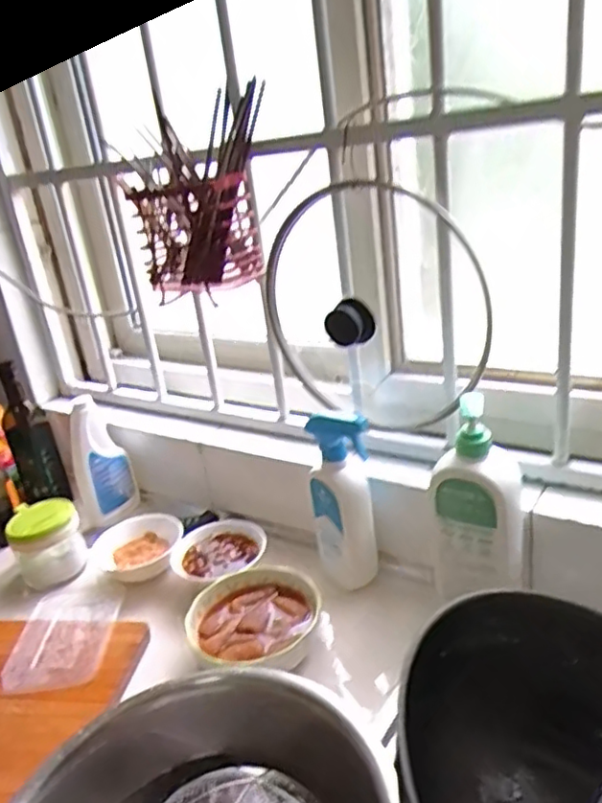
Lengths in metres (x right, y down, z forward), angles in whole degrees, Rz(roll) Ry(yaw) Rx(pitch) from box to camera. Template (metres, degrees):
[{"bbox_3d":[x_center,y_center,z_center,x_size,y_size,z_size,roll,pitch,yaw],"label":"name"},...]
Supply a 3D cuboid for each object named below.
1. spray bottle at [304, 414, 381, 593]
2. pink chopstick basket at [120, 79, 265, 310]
[{"bbox_3d":[0.051,0.123,0.778,0.077,0.227,0.055,-7,22,0],"label":"spray bottle"},{"bbox_3d":[-0.129,-0.253,0.801,0.159,0.223,0.126,-15,23,-18],"label":"pink chopstick basket"}]

